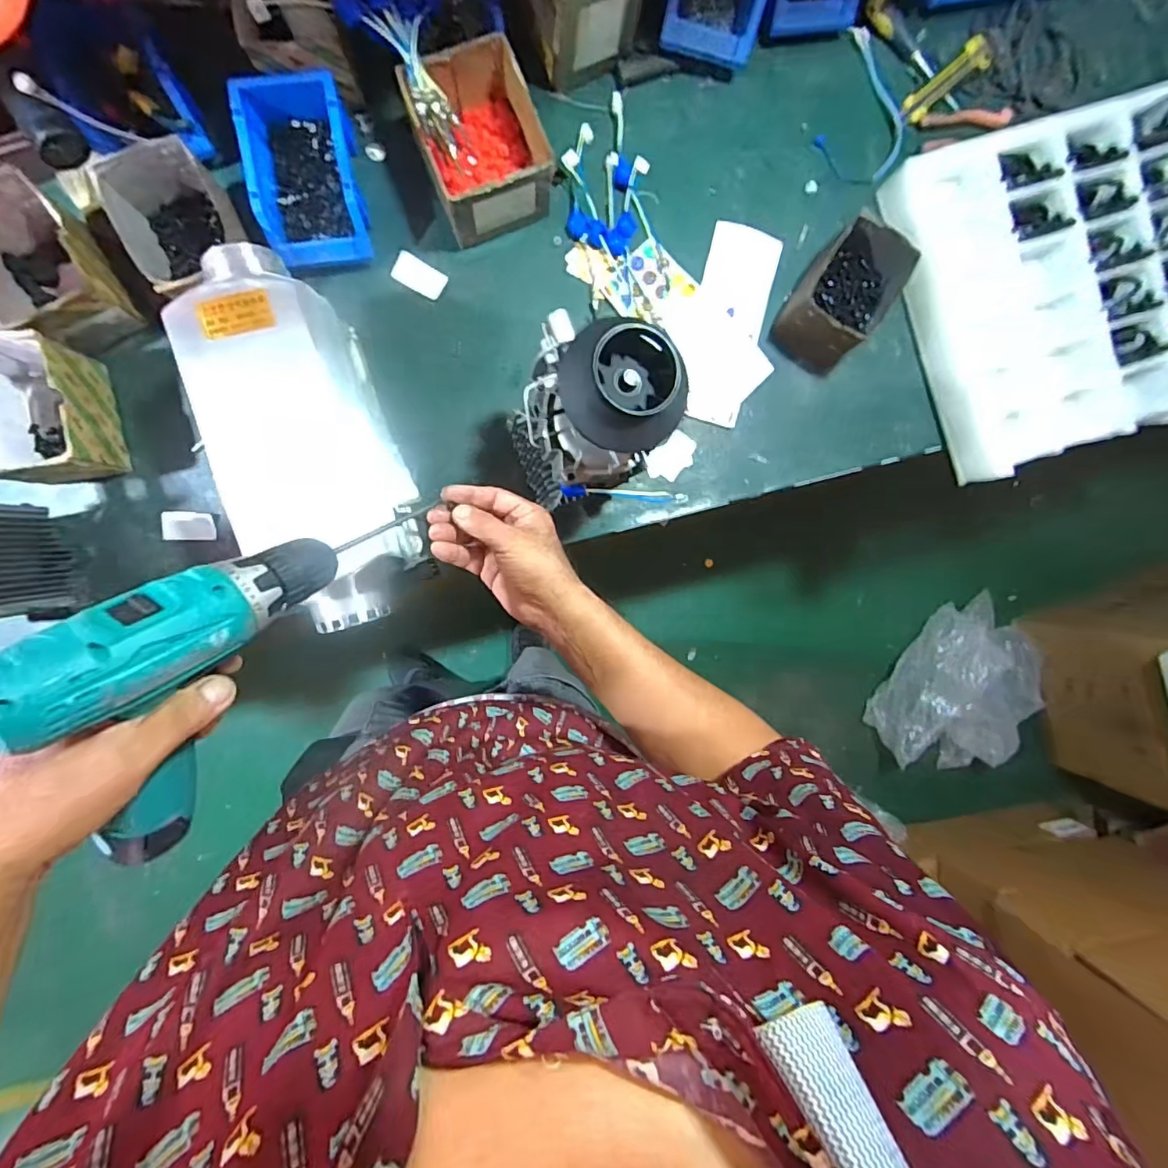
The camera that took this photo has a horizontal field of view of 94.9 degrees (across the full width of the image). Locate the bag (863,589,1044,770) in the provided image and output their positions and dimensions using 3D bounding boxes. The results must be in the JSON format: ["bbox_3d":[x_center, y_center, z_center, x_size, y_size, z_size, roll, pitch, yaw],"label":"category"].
[{"bbox_3d":[1.127,0.297,1.558,0.495,0.138,0.514,19,91,-6],"label":"bag"}]

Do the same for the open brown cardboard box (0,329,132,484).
[{"bbox_3d":[-0.633,-0.198,0.629,0.119,0.097,0.152,-8,94,-5],"label":"open brown cardboard box"}]

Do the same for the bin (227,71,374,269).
[{"bbox_3d":[-0.331,-0.487,0.638,0.117,0.071,0.189,-11,94,-5],"label":"bin"}]

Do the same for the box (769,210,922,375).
[{"bbox_3d":[0.337,-0.371,0.701,0.114,0.099,0.147,36,89,-7],"label":"box"}]

